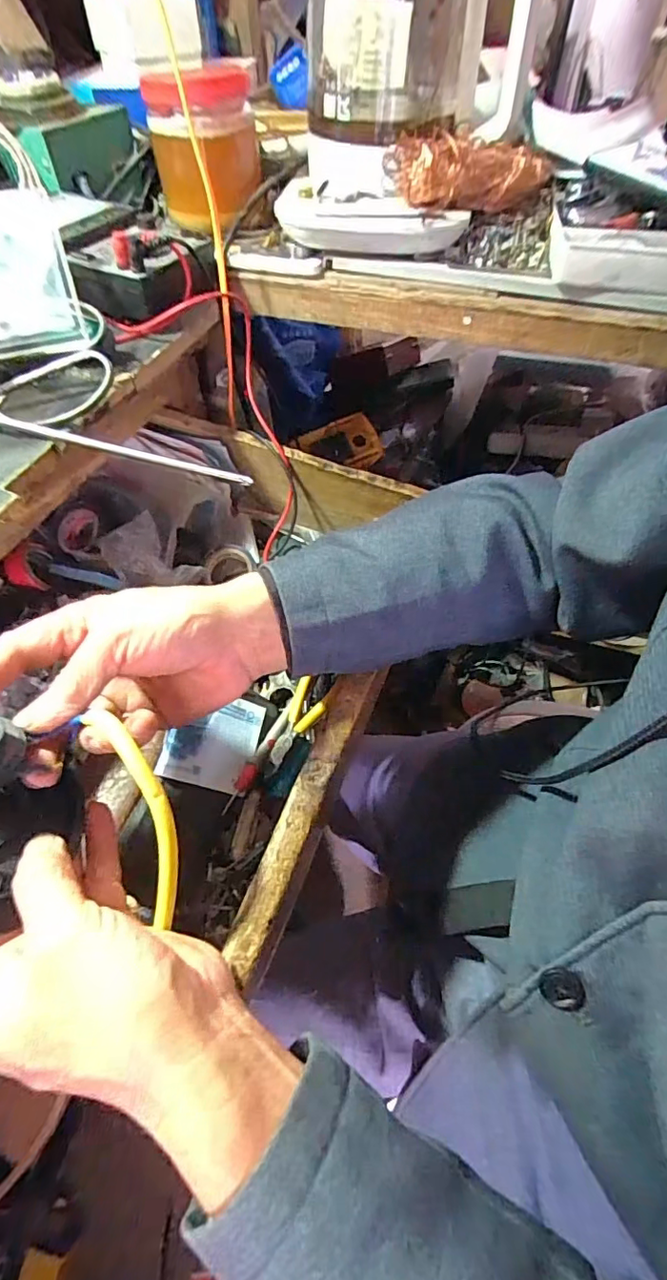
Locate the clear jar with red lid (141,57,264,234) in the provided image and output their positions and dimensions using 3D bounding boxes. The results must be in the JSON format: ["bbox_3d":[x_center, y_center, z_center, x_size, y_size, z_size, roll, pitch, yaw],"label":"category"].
[{"bbox_3d":[-0.115,-0.447,0.485,0.094,0.107,0.089,-12,55,-8],"label":"clear jar with red lid"}]

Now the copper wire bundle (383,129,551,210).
[{"bbox_3d":[0.112,-0.385,0.439,0.130,0.043,0.034,-10,55,-7],"label":"copper wire bundle"}]

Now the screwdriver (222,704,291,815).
[{"bbox_3d":[-0.056,0.088,0.404,0.013,0.011,0.091,22,57,15],"label":"screwdriver"}]

